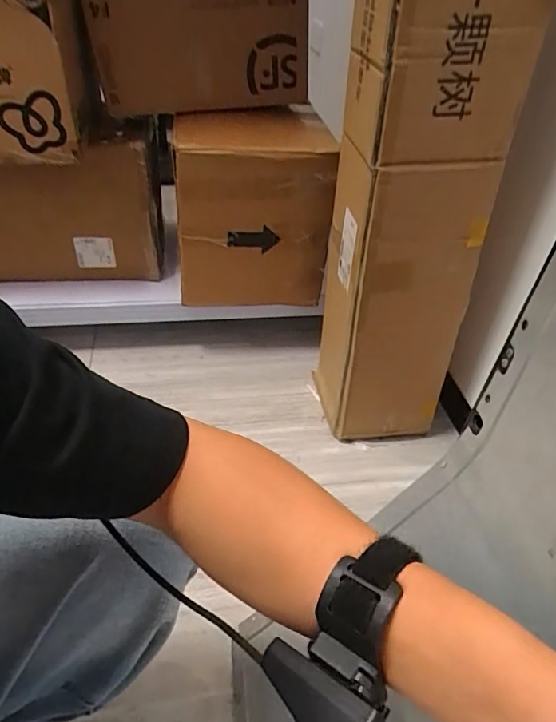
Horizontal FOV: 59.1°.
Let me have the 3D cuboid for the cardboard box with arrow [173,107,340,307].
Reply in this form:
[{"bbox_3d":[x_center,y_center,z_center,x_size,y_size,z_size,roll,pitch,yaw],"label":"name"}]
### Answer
[{"bbox_3d":[-0.056,-0.306,1.006,0.295,0.343,0.195,-4,41,-11],"label":"cardboard box with arrow"}]

